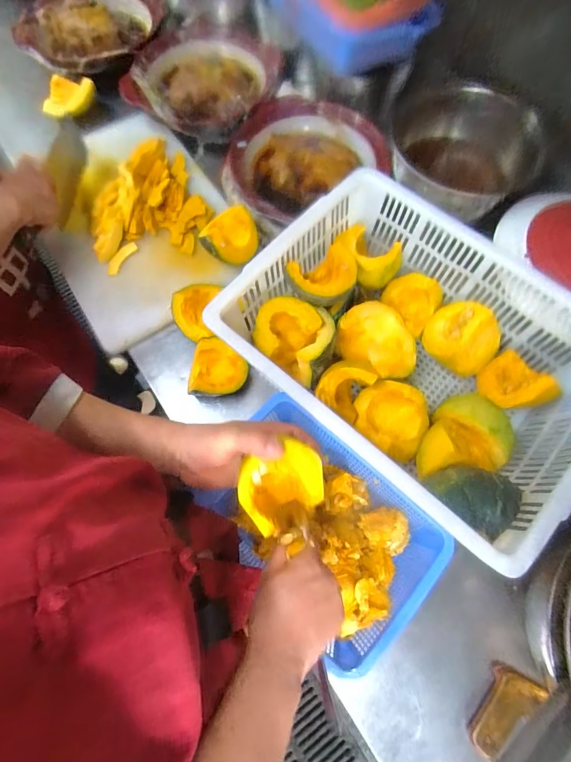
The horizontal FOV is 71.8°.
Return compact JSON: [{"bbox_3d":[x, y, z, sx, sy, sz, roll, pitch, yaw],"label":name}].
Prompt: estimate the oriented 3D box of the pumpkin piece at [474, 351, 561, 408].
[{"bbox_3d":[0.370,0.011,0.621,0.077,0.055,0.114,-56,49,20],"label":"pumpkin piece"}]

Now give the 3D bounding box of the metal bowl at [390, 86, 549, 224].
[{"bbox_3d":[0.327,-0.396,0.764,0.263,0.156,0.275,0,70,0],"label":"metal bowl"}]

